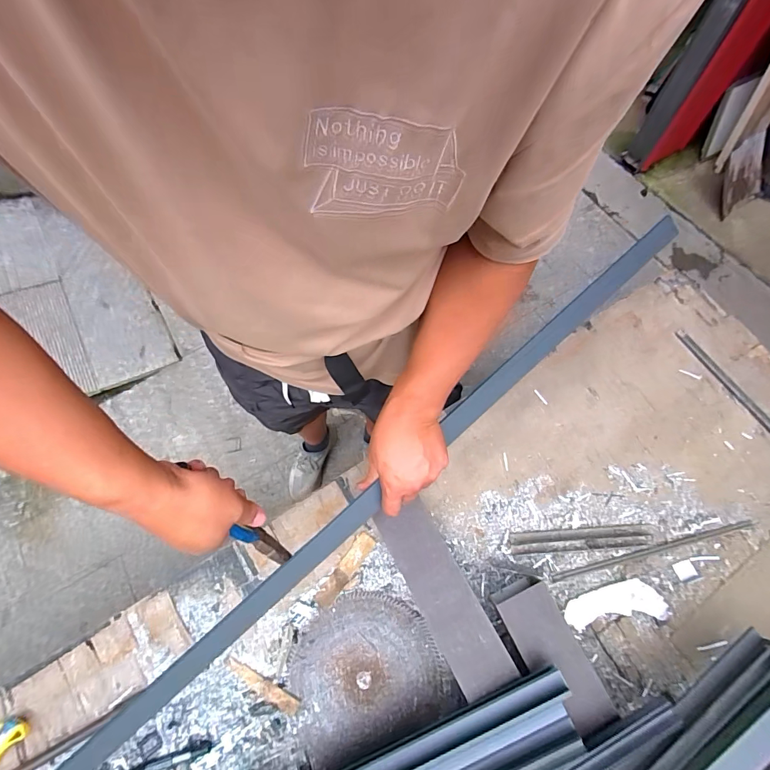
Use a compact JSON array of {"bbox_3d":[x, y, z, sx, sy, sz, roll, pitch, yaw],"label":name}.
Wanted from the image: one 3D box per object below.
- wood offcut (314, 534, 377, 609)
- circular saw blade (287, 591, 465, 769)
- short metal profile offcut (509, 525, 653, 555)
[{"bbox_3d":[-0.068,0.313,0.665,0.030,0.009,0.131,37,75,14],"label":"wood offcut"},{"bbox_3d":[-0.032,0.449,0.622,0.238,0.009,0.207,-21,74,-6],"label":"circular saw blade"},{"bbox_3d":[0.333,0.262,0.669,0.236,0.008,0.036,-4,70,1],"label":"short metal profile offcut"}]

